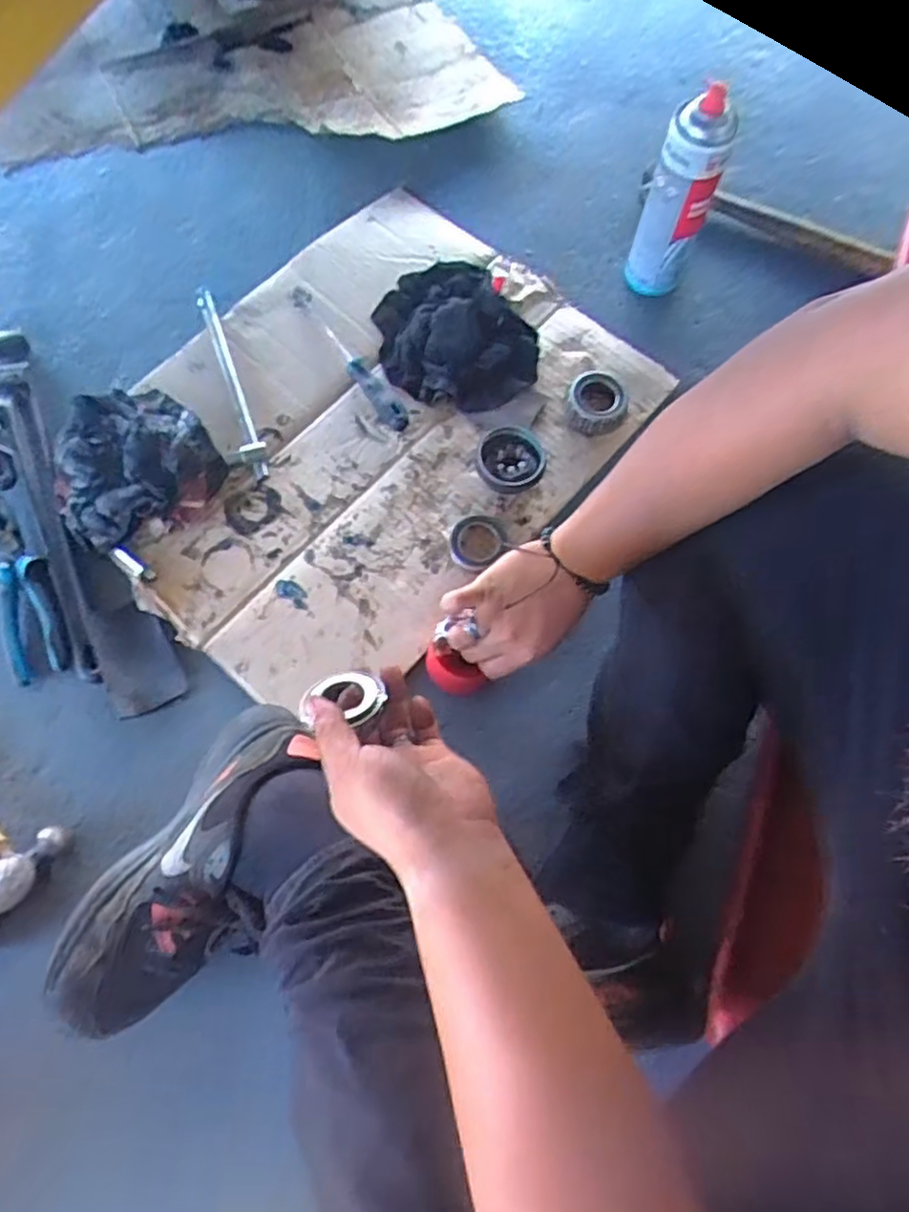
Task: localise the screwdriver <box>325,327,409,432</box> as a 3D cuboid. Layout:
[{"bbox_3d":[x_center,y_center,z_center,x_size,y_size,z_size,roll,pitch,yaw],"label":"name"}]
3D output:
[{"bbox_3d":[-0.099,-0.249,0.770,0.027,0.021,0.144,-37,76,-12],"label":"screwdriver"}]

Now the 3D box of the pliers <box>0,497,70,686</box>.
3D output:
[{"bbox_3d":[-0.424,-0.022,0.691,0.053,0.019,0.192,-18,72,-7],"label":"pliers"}]

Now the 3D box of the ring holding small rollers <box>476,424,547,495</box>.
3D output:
[{"bbox_3d":[0.060,-0.153,0.740,0.070,0.034,0.076,8,71,2],"label":"ring holding small rollers"}]

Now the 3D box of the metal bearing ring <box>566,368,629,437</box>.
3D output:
[{"bbox_3d":[0.155,-0.224,0.763,0.064,0.022,0.077,2,71,0],"label":"metal bearing ring"}]

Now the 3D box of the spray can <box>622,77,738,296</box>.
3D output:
[{"bbox_3d":[0.236,-0.427,0.742,0.064,0.196,0.072,20,72,6],"label":"spray can"}]

